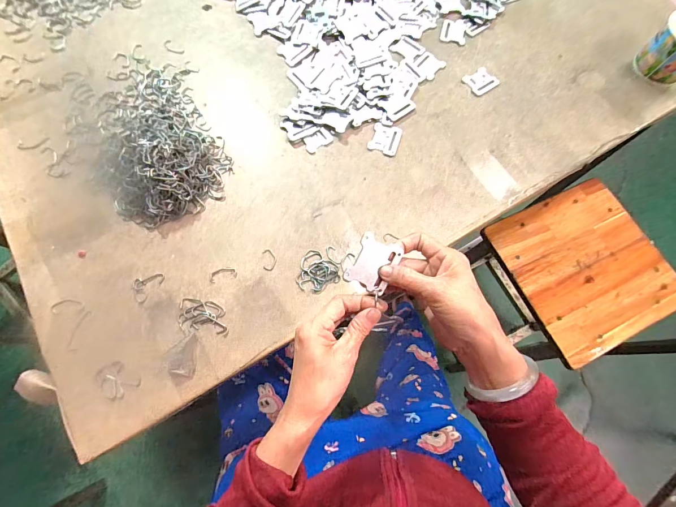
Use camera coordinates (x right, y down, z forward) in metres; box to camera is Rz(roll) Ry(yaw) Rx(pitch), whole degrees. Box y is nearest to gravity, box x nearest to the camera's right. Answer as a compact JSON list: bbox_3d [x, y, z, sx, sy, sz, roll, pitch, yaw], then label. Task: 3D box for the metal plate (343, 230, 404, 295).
[{"bbox_3d":[0.034,0.009,0.316,0.042,0.004,0.051,27,93,-12],"label":"metal plate"}]

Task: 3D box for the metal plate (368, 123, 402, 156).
[{"bbox_3d":[0.074,-0.179,0.519,0.044,0.004,0.052,19,72,4],"label":"metal plate"}]

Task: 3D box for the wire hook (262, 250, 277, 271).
[{"bbox_3d":[-0.093,0.008,0.452,0.018,0.004,0.031,-7,72,-5],"label":"wire hook"}]

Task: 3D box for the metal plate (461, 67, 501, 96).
[{"bbox_3d":[0.241,-0.291,0.562,0.050,0.006,0.044,-33,76,-12],"label":"metal plate"}]

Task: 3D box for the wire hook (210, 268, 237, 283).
[{"bbox_3d":[-0.153,0.027,0.444,0.035,0.004,0.016,-13,72,-7],"label":"wire hook"}]

